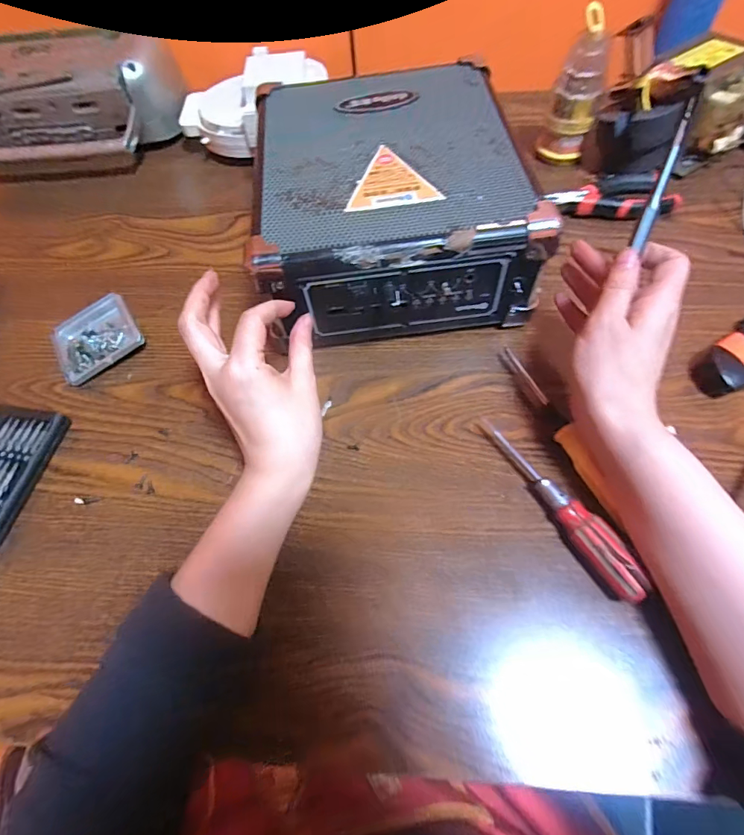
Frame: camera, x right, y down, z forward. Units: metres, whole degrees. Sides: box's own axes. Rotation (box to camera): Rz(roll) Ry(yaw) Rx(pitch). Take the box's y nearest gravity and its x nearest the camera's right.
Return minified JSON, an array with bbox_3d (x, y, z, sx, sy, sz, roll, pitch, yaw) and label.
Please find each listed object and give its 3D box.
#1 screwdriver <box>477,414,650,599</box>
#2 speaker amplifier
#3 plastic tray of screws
[{"bbox_3d":[0.124,0.056,0.286,0.021,0.026,0.132,-29,63,-11],"label":"screwdriver"},{"bbox_3d":[0.012,-0.181,0.363,0.199,0.089,0.215,-8,65,-1],"label":"speaker amplifier"},{"bbox_3d":[-0.246,-0.071,0.390,0.070,0.016,0.075,-34,64,-14],"label":"plastic tray of screws"}]

